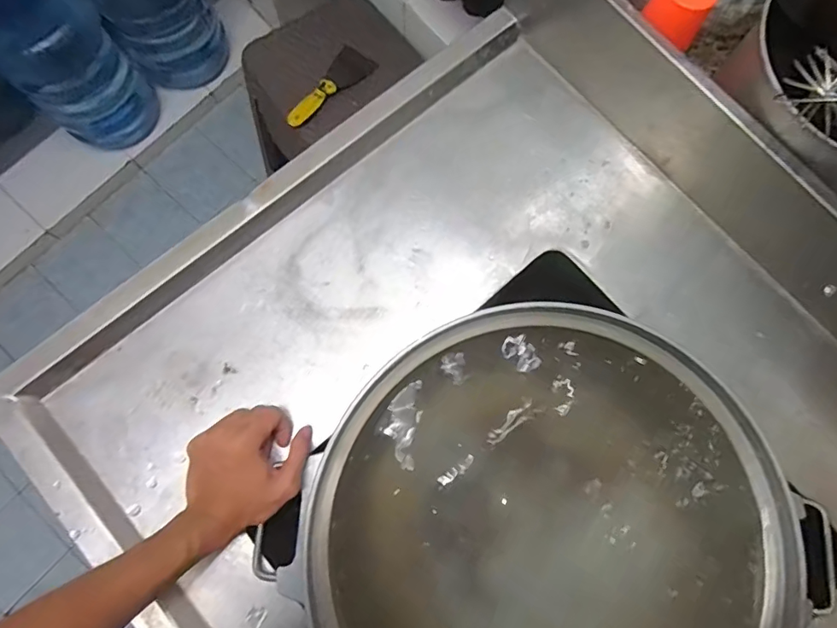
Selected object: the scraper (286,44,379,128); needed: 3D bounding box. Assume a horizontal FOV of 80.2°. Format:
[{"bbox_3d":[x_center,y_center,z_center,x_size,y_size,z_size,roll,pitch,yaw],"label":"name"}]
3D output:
[{"bbox_3d":[-0.156,-0.414,0.897,0.067,0.031,0.239,31,61,6],"label":"scraper"}]

